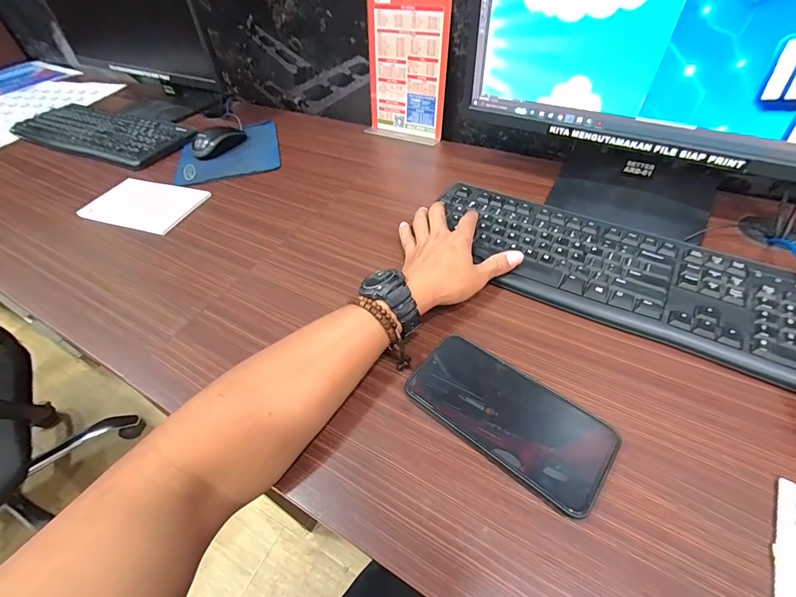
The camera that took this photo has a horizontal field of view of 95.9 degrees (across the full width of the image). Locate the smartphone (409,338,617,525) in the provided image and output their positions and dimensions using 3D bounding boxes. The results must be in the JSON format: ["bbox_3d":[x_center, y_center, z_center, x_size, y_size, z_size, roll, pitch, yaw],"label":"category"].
[{"bbox_3d":[0.090,0.096,0.301,0.160,0.016,0.077,31,58,28],"label":"smartphone"}]

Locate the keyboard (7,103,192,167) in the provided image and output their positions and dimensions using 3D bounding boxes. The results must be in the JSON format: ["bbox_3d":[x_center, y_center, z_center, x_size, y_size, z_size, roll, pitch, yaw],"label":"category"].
[{"bbox_3d":[-0.650,-0.361,0.758,0.500,0.033,0.174,22,54,23],"label":"keyboard"}]

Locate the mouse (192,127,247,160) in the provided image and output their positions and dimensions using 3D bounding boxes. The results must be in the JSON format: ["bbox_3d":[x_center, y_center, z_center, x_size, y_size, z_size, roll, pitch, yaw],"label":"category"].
[{"bbox_3d":[-0.336,-0.297,0.667,0.050,0.035,0.100,35,59,30],"label":"mouse"}]

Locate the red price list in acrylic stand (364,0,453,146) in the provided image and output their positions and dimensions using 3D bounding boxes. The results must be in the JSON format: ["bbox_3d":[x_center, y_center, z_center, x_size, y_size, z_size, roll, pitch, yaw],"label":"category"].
[{"bbox_3d":[0.012,-0.394,0.630,0.151,0.210,0.048,22,54,23],"label":"red price list in acrylic stand"}]

